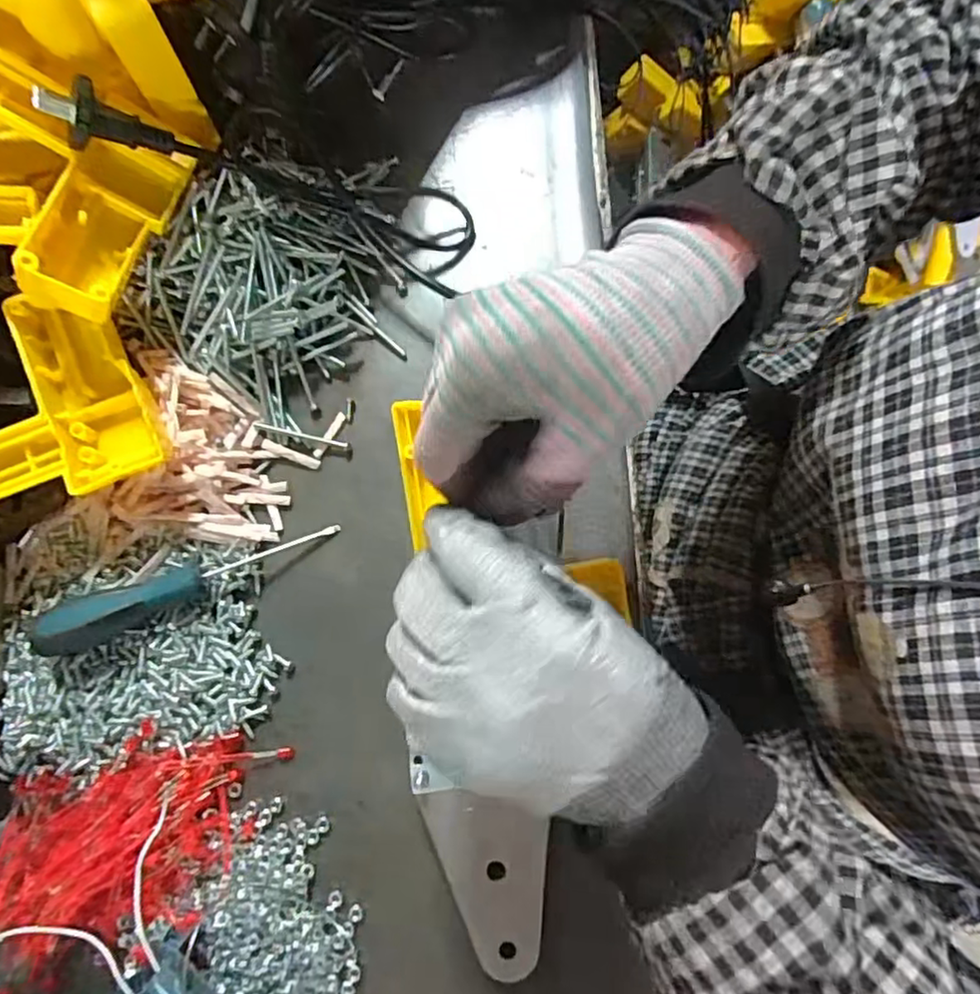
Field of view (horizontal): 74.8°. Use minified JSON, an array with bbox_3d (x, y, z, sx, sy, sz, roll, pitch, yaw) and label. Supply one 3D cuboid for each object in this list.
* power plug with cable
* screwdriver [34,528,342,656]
[{"bbox_3d":[-0.119,-0.176,0.361,0.222,0.050,0.065,11,75,-29],"label":"power plug with cable"},{"bbox_3d":[-0.160,0.045,0.349,0.153,0.022,0.021,-22,77,-21],"label":"screwdriver"}]

